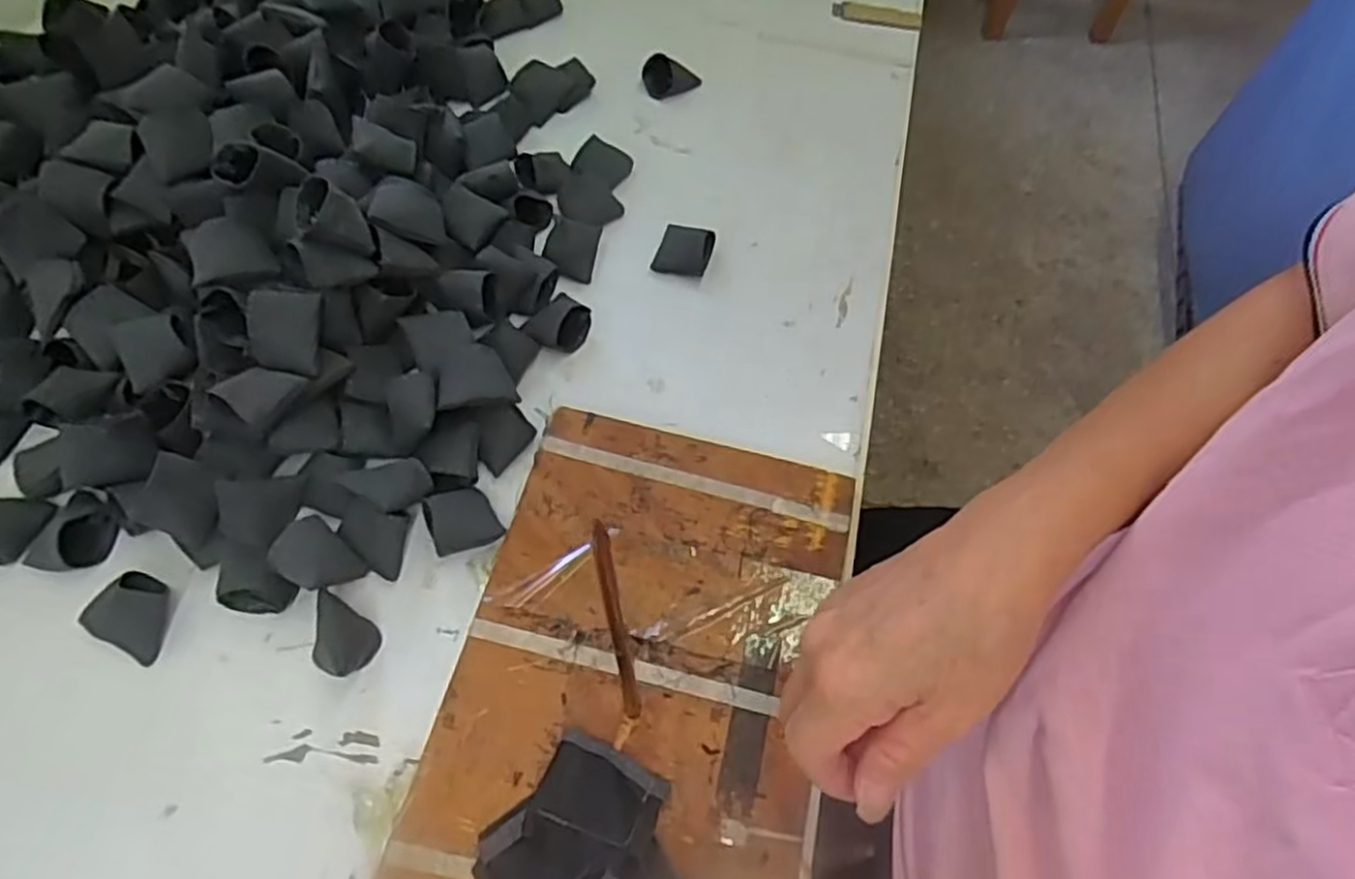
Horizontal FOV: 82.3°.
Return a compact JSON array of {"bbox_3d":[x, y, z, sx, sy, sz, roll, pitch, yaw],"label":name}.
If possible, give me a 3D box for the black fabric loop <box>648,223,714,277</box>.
[{"bbox_3d":[0.005,-0.127,0.516,0.036,0.009,0.040,10,67,16],"label":"black fabric loop"}]

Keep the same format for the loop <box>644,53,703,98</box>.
[{"bbox_3d":[-0.005,-0.284,0.601,0.045,0.024,0.023,-20,64,-13],"label":"loop"}]

